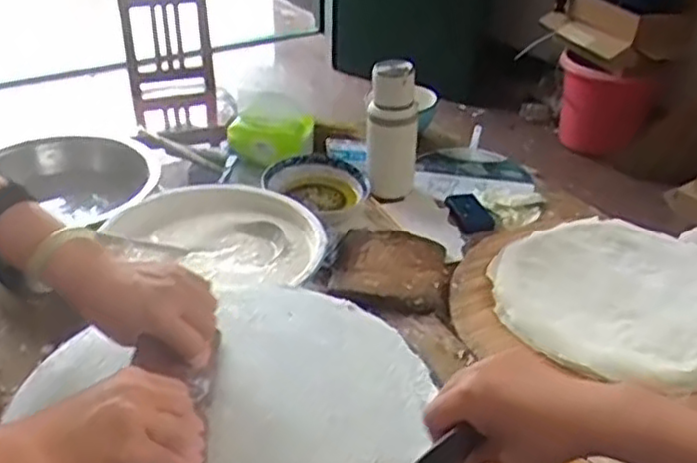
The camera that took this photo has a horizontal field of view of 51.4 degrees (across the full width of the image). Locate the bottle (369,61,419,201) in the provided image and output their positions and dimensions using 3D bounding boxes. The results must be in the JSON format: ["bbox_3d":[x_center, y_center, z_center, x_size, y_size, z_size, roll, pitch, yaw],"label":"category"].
[{"bbox_3d":[0.073,-0.170,1.191,0.077,0.208,0.075,4,33,1],"label":"bottle"}]

